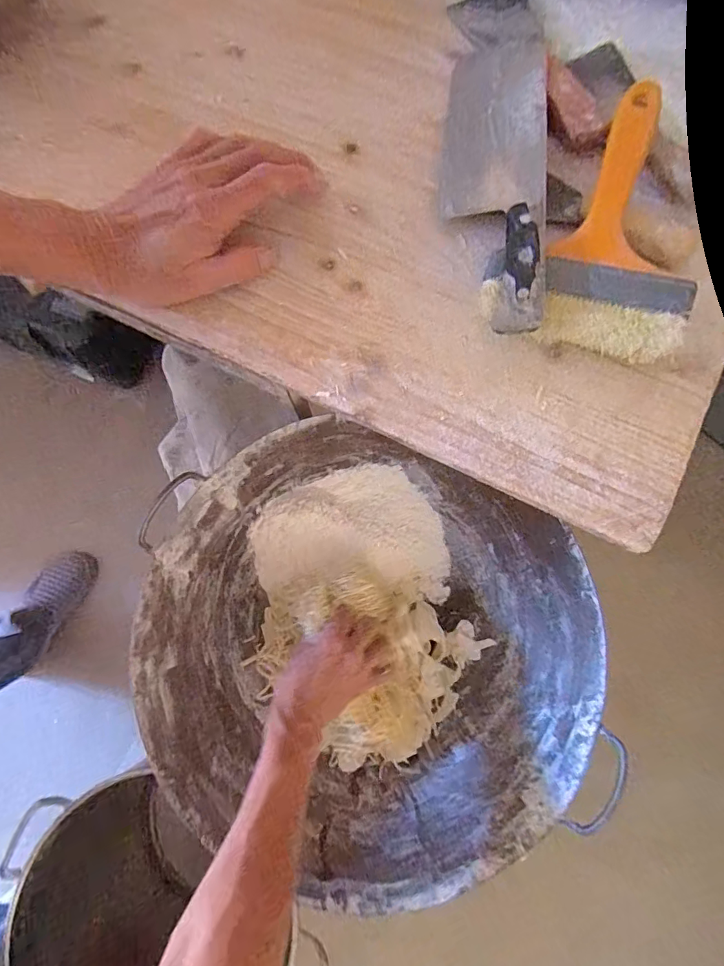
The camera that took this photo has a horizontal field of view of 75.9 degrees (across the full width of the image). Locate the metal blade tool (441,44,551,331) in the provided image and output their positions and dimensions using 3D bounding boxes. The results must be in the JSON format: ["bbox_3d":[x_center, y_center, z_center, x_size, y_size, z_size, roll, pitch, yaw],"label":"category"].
[{"bbox_3d":[0.098,-0.234,0.343,0.071,0.038,0.276,5,77,2],"label":"metal blade tool"}]

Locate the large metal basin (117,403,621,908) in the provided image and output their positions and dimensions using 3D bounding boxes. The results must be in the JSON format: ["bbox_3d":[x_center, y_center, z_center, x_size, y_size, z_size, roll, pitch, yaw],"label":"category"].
[{"bbox_3d":[0.008,0.192,0.578,0.502,0.162,0.455,28,79,7],"label":"large metal basin"}]

